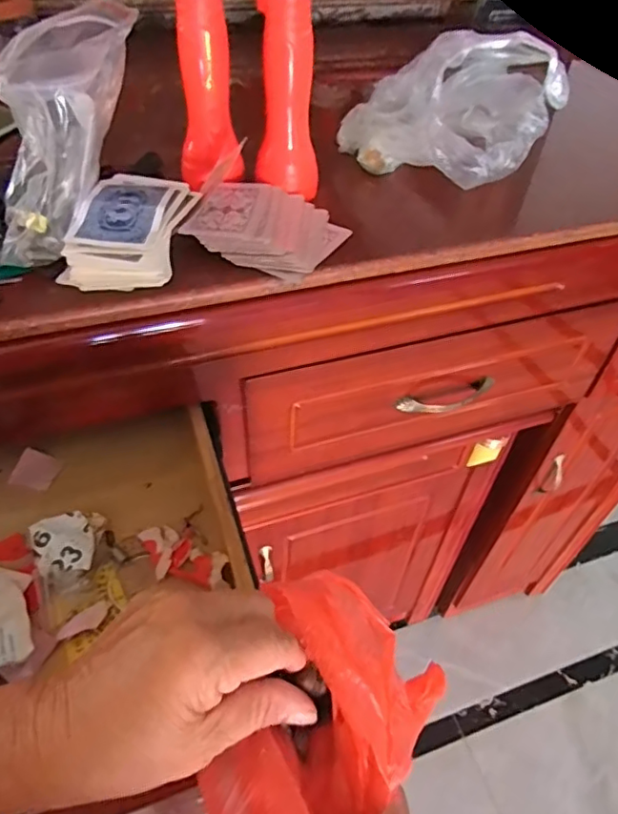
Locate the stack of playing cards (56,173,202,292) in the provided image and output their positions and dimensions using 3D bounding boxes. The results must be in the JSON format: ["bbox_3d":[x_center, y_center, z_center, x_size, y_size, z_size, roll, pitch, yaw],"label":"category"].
[{"bbox_3d":[-0.126,-0.126,0.398,0.070,0.041,0.099,7,47,4],"label":"stack of playing cards"}]

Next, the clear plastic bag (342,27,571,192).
[{"bbox_3d":[0.098,-0.240,0.456,0.078,0.095,0.195,-30,35,-27],"label":"clear plastic bag"}]

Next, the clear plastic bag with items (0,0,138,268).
[{"bbox_3d":[-0.162,-0.168,0.354,0.068,0.164,0.075,8,38,-35],"label":"clear plastic bag with items"}]

